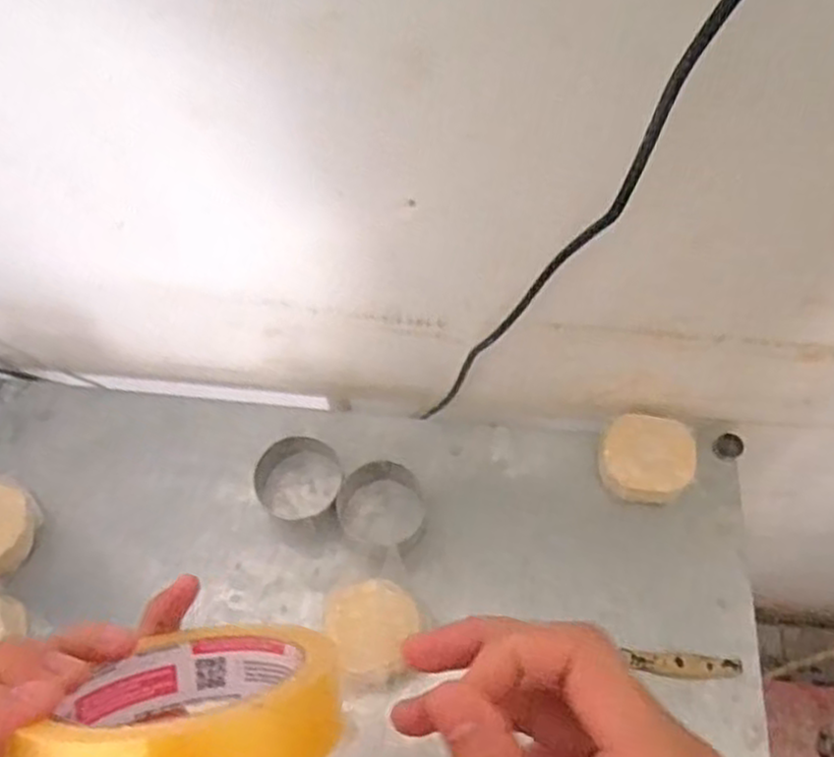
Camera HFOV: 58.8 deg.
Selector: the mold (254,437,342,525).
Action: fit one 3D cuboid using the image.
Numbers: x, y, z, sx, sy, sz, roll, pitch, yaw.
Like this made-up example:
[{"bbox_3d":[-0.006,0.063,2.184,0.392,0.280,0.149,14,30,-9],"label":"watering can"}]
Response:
[{"bbox_3d":[-0.118,0.093,0.727,0.066,0.046,0.078,14,62,10],"label":"mold"}]

